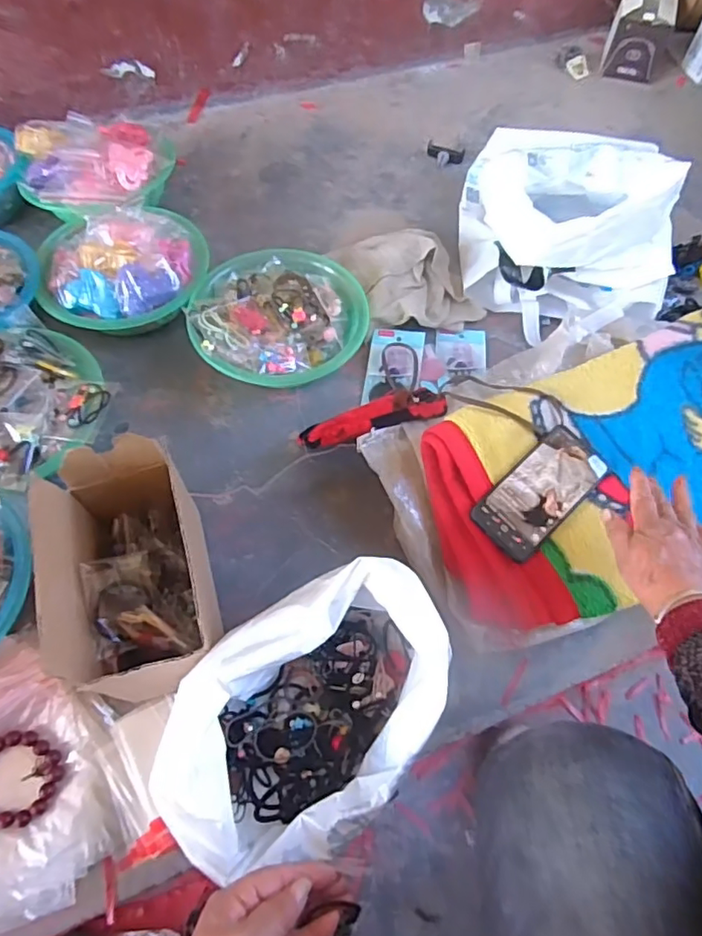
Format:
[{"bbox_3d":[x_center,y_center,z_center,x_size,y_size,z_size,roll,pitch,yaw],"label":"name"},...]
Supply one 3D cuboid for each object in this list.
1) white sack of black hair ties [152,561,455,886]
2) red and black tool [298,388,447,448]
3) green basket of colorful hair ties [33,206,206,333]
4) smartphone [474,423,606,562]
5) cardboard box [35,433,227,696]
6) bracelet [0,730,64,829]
[{"bbox_3d":[-0.035,0.227,0.518,0.277,0.142,0.183,-33,67,-18],"label":"white sack of black hair ties"},{"bbox_3d":[0.026,-0.059,0.669,0.176,0.013,0.045,-19,63,-12],"label":"red and black tool"},{"bbox_3d":[-0.320,-0.286,0.797,0.227,0.073,0.198,-3,61,-3],"label":"green basket of colorful hair ties"},{"bbox_3d":[0.210,0.023,0.619,0.164,0.010,0.075,-39,69,-20],"label":"smartphone"},{"bbox_3d":[-0.208,0.102,0.553,0.130,0.173,0.196,-19,63,-12],"label":"cardboard box"},{"bbox_3d":[-0.322,0.297,0.539,0.083,0.016,0.079,1,61,-1],"label":"bracelet"}]

